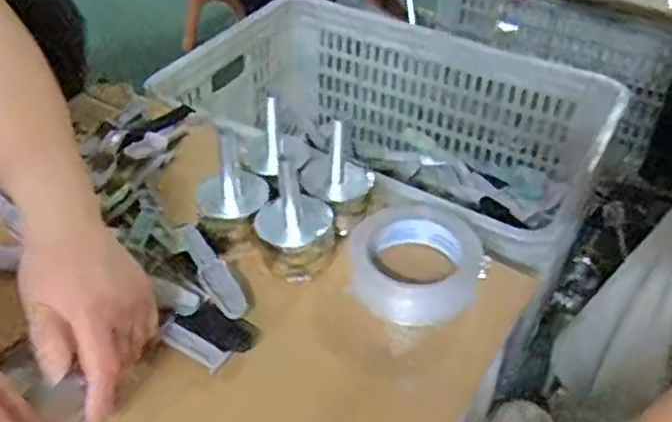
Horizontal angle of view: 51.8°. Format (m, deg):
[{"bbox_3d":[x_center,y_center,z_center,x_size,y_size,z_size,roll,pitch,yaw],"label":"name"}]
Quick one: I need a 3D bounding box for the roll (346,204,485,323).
[{"bbox_3d":[0.065,0.043,0.565,0.105,0.048,0.108,1,42,-1],"label":"roll"}]

